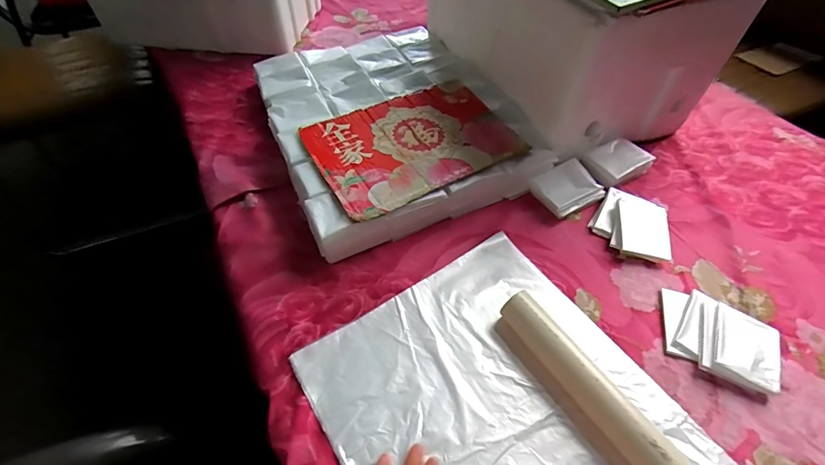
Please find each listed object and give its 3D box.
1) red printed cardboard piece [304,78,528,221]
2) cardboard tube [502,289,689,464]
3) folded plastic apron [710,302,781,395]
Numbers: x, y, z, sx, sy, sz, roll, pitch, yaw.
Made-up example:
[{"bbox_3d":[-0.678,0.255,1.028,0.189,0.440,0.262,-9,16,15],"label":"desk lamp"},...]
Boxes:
[{"bbox_3d":[0.001,-0.131,0.577,0.273,0.008,0.194,-25,59,-21],"label":"red printed cardboard piece"},{"bbox_3d":[0.211,0.198,0.367,0.033,0.042,0.356,-27,56,-20],"label":"cardboard tube"},{"bbox_3d":[0.363,0.126,0.443,0.066,0.019,0.091,25,55,19],"label":"folded plastic apron"}]

